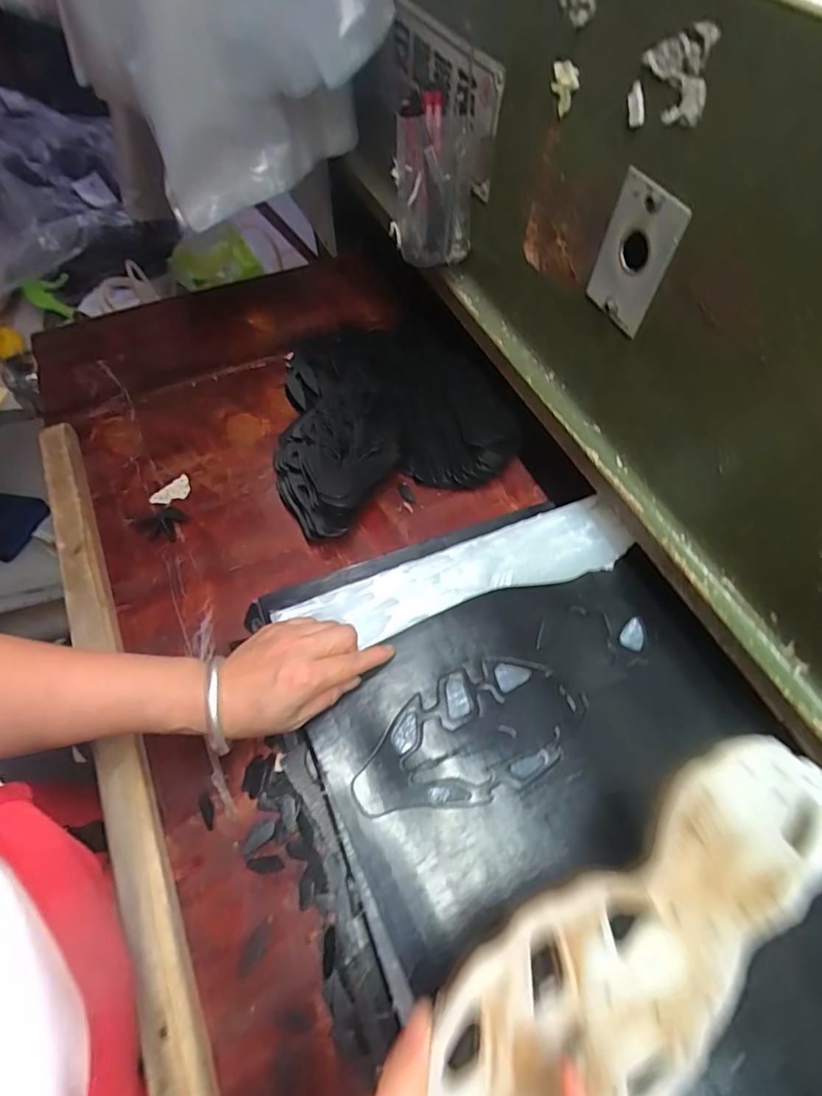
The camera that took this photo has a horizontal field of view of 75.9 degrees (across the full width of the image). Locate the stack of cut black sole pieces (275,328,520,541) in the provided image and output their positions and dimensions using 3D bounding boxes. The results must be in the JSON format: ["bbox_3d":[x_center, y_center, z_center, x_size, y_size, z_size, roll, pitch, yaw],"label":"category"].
[{"bbox_3d":[-0.045,-0.162,0.602,0.245,0.059,0.277,-20,61,-9],"label":"stack of cut black sole pieces"}]

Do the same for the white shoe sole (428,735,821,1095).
[{"bbox_3d":[0.117,0.197,0.262,0.240,0.025,0.101,-30,87,-15],"label":"white shoe sole"}]

